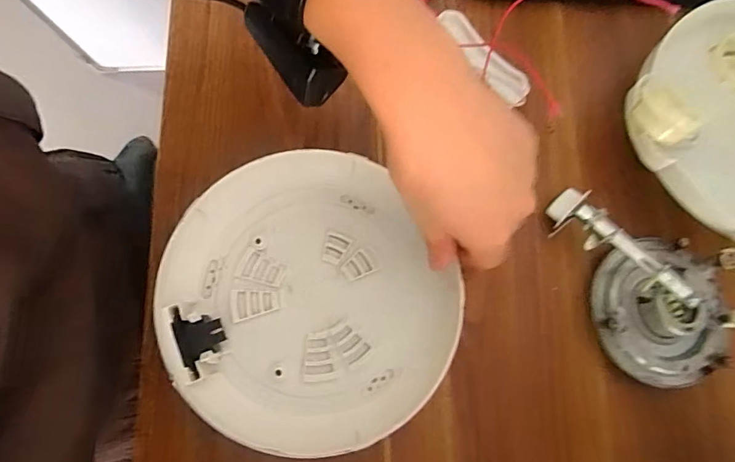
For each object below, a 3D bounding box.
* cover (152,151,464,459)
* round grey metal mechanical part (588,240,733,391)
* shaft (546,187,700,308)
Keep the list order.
[{"bbox_3d":[-0.043,0.049,0.326,0.188,0.041,0.193,0,80,-1],"label":"cover"},{"bbox_3d":[0.224,0.060,0.343,0.100,0.032,0.106,1,78,-6],"label":"round grey metal mechanical part"},{"bbox_3d":[0.189,0.012,0.342,0.038,0.017,0.117,-43,67,-8],"label":"shaft"}]

